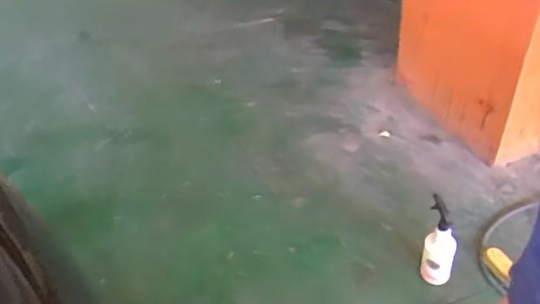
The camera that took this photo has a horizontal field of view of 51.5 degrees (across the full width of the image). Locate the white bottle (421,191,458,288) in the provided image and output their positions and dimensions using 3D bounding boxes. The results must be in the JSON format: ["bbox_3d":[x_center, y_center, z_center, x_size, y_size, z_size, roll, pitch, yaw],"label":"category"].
[{"bbox_3d":[0.495,0.259,1.617,0.102,0.307,0.074,-4,25,0],"label":"white bottle"}]

